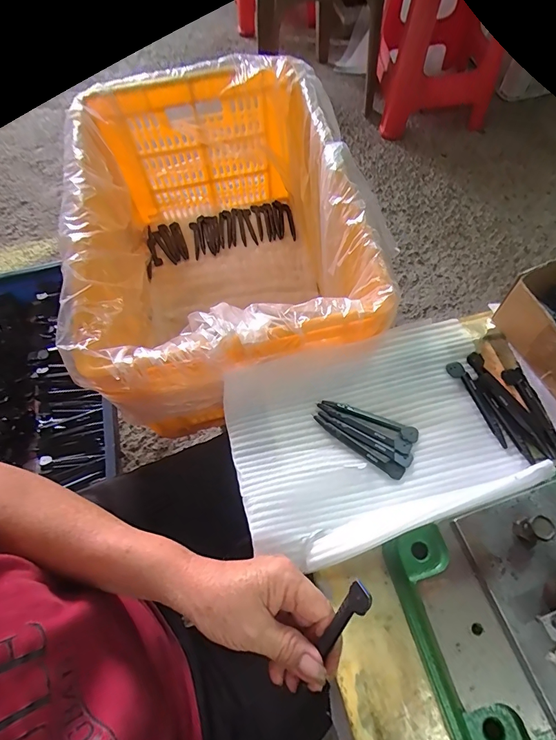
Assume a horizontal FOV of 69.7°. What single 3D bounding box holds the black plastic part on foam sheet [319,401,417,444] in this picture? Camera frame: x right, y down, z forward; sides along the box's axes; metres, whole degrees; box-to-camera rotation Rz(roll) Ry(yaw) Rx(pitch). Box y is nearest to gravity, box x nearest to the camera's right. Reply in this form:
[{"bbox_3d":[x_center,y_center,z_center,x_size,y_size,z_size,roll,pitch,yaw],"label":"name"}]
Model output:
[{"bbox_3d":[0.093,0.050,0.404,0.098,0.009,0.018,19,67,11],"label":"black plastic part on foam sheet"}]

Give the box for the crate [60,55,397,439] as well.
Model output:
[{"bbox_3d":[-0.082,-0.181,0.627,0.352,0.271,0.535,-9,64,-2],"label":"crate"}]

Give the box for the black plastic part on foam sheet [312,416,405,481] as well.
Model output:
[{"bbox_3d":[0.076,0.074,0.386,0.098,0.006,0.014,31,69,15],"label":"black plastic part on foam sheet"}]

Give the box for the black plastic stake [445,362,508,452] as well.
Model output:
[{"bbox_3d":[0.207,0.032,0.410,0.017,0.006,0.098,-22,66,-8],"label":"black plastic stake"}]

